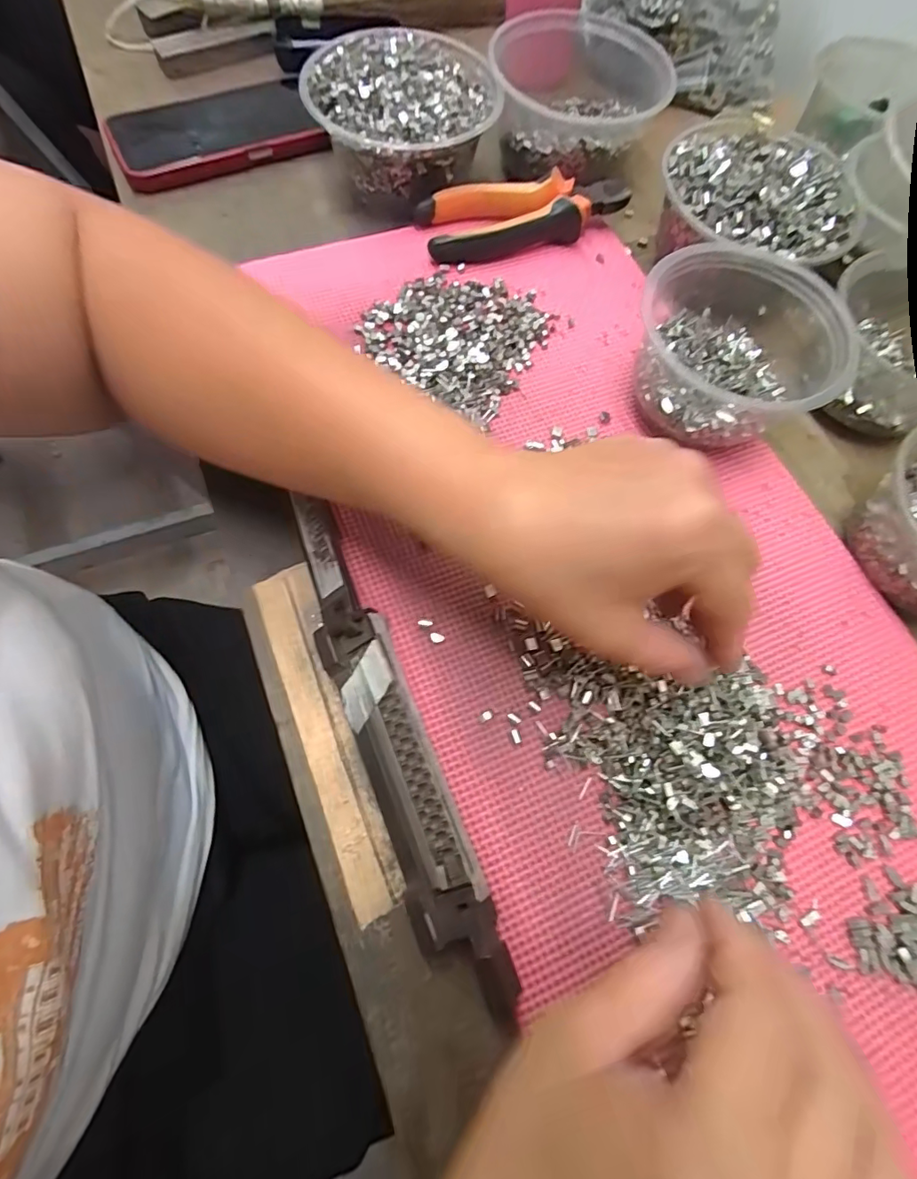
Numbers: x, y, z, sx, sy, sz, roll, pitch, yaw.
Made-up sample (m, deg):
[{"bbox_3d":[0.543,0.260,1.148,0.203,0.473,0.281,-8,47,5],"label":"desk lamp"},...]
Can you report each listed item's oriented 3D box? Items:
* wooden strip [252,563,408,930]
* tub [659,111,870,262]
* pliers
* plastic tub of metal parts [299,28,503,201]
[{"bbox_3d":[-0.068,0.070,0.251,0.030,0.004,0.175,-19,72,-10],"label":"wooden strip"},{"bbox_3d":[0.203,-0.266,0.345,0.127,0.051,0.129,1,70,-3],"label":"tub"},{"bbox_3d":[0.048,-0.266,0.354,0.148,0.023,0.051,-12,71,-8],"label":"pliers"},{"bbox_3d":[-0.038,-0.338,0.359,0.131,0.062,0.111,-14,71,-8],"label":"plastic tub of metal parts"}]

